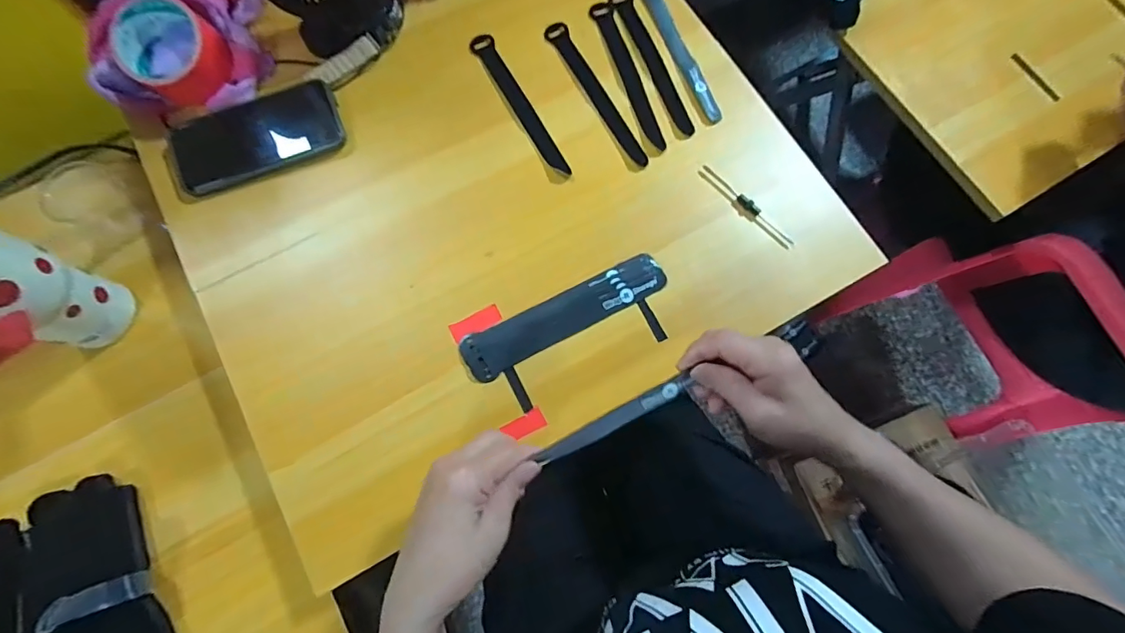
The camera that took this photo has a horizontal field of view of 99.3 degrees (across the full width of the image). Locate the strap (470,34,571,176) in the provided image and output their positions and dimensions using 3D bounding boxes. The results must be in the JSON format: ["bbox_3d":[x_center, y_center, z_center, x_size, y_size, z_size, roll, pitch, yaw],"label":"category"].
[{"bbox_3d":[-0.044,-0.220,0.495,0.022,0.005,0.184,-29,78,-8],"label":"strap"}]

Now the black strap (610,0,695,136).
[{"bbox_3d":[0.096,-0.277,0.516,0.023,0.004,0.194,-19,76,-5],"label":"black strap"}]

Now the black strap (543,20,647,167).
[{"bbox_3d":[0.037,-0.235,0.504,0.023,0.006,0.192,-29,78,-8],"label":"black strap"}]

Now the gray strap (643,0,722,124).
[{"bbox_3d":[0.124,-0.295,0.520,0.024,0.004,0.198,-19,76,-5],"label":"gray strap"}]

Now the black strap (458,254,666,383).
[{"bbox_3d":[0.003,-0.002,0.444,0.199,0.008,0.042,-26,77,-7],"label":"black strap"}]

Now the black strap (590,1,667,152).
[{"bbox_3d":[0.069,-0.259,0.509,0.024,0.004,0.193,-15,76,-4],"label":"black strap"}]

